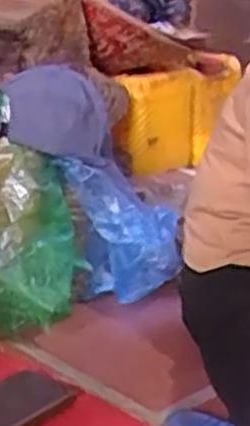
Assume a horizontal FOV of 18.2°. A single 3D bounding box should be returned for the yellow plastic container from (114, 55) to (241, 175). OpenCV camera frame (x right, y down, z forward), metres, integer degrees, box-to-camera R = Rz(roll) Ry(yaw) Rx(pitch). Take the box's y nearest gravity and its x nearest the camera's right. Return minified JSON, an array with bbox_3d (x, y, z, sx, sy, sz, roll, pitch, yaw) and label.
[{"bbox_3d":[0.091,-0.190,1.510,0.257,0.206,0.074,-4,17,-35],"label":"yellow plastic container"}]

